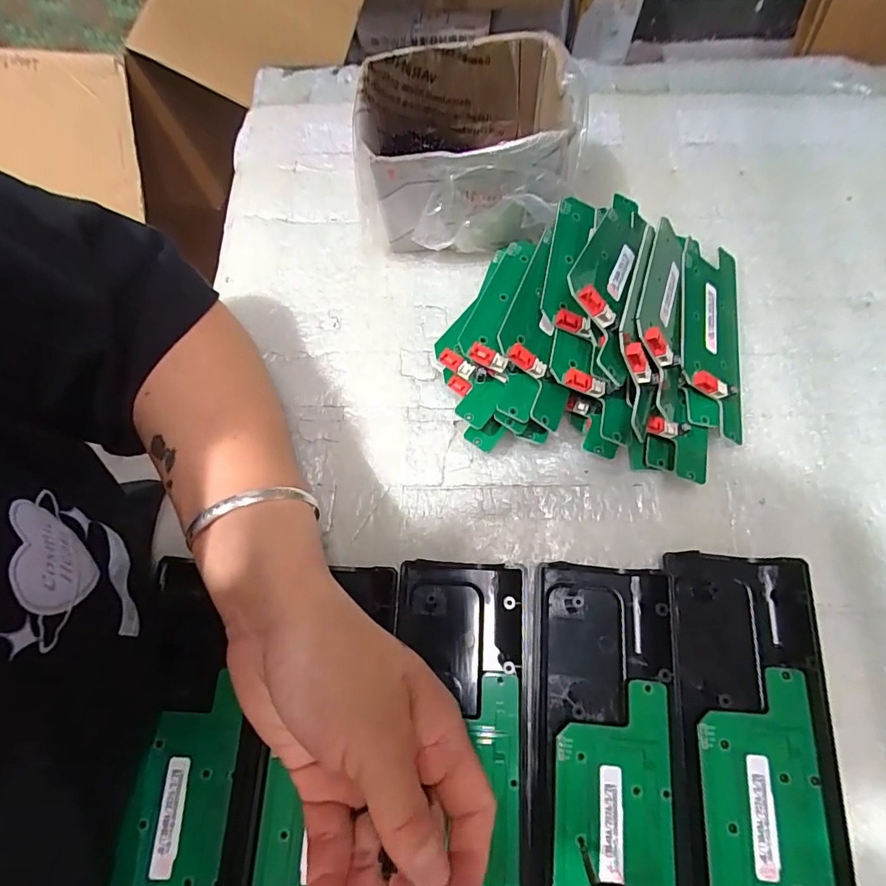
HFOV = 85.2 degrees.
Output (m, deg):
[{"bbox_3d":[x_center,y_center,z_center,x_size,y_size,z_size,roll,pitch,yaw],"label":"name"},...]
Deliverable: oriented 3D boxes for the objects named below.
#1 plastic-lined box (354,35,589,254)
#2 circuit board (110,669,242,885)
[{"bbox_3d":[0.019,-0.192,0.317,0.139,0.075,0.108,-2,73,1],"label":"plastic-lined box"},{"bbox_3d":[-0.130,0.186,0.228,0.047,0.010,0.126,3,73,3],"label":"circuit board"}]

